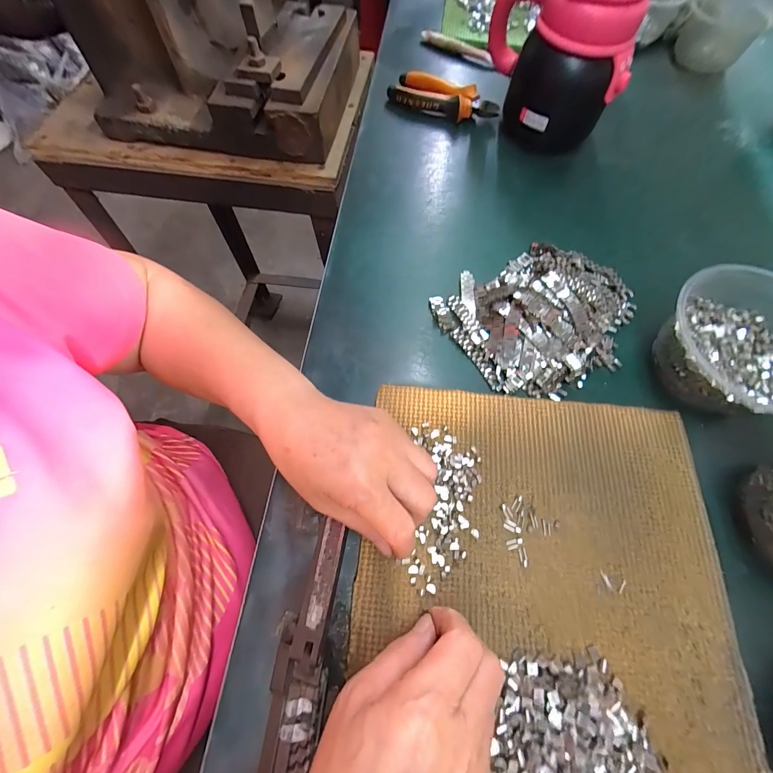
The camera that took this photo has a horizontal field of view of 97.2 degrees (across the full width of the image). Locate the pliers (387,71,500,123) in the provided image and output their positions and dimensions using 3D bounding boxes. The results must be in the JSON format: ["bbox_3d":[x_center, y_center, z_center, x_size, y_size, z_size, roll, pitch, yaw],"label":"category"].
[{"bbox_3d":[0.080,-0.398,0.473,0.150,0.029,0.068,23,68,9],"label":"pliers"}]

